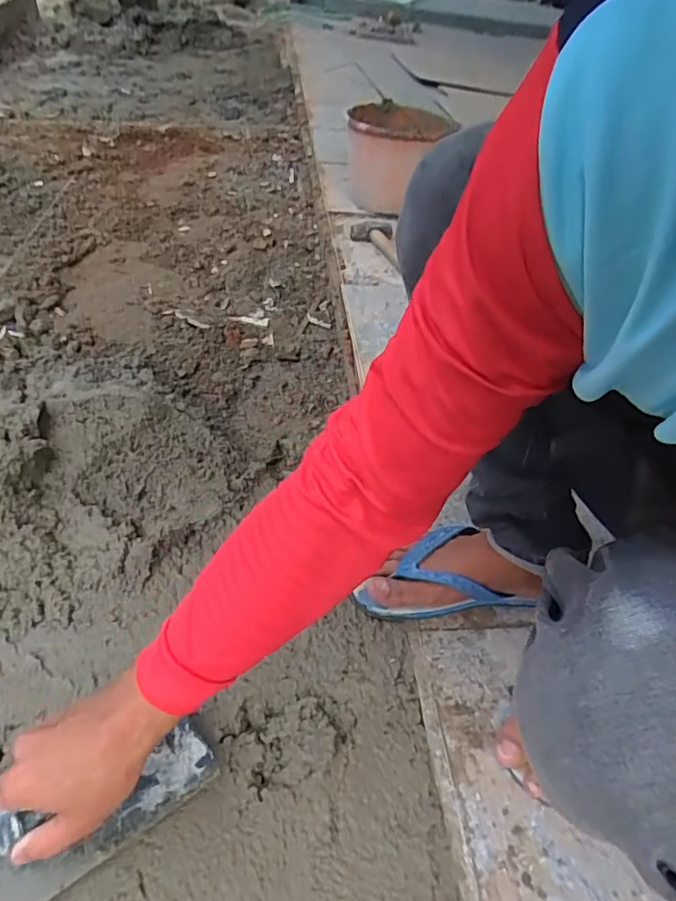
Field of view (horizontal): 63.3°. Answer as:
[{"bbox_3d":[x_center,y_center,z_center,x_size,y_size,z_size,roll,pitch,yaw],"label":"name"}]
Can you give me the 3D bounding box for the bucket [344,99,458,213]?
[{"bbox_3d":[0.162,-0.800,1.521,0.249,0.231,0.299,18,43,7],"label":"bucket"}]

